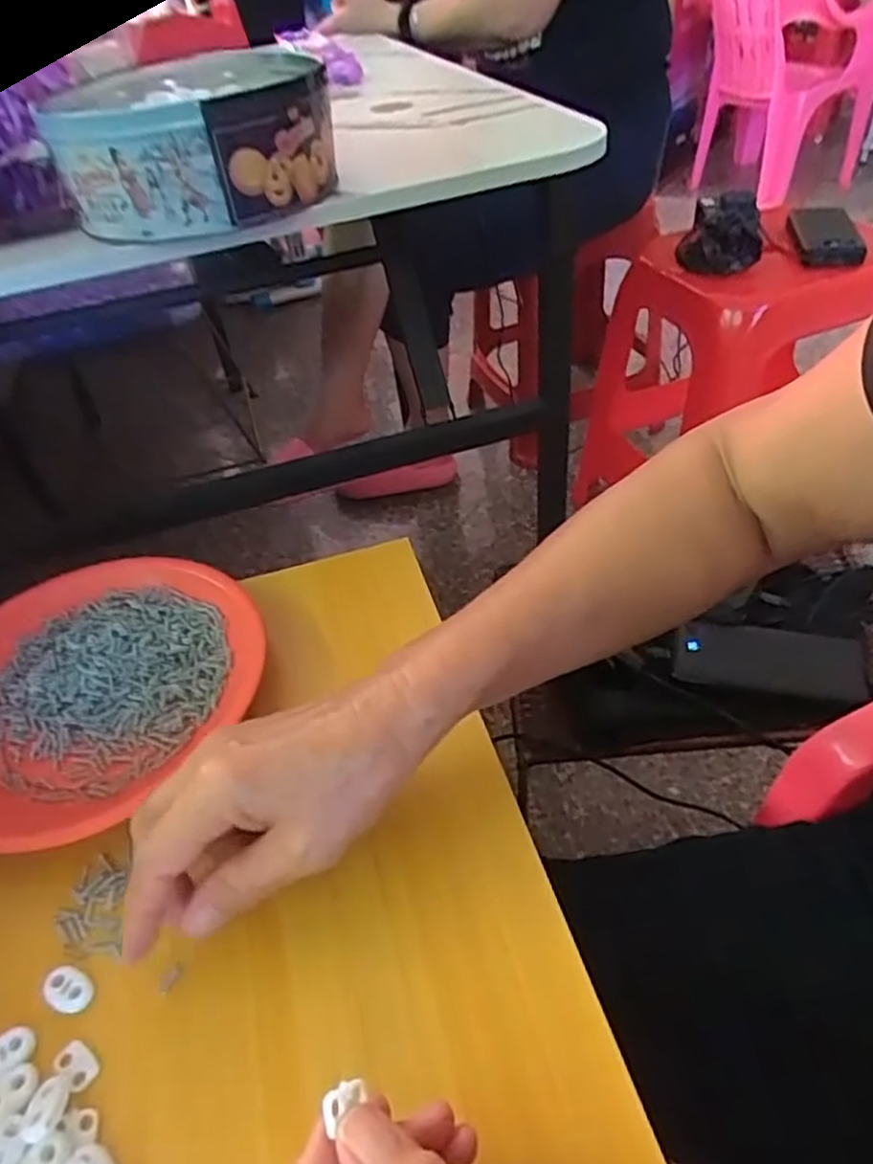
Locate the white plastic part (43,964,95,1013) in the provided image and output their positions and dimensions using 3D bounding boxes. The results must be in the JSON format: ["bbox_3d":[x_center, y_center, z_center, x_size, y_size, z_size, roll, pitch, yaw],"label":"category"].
[{"bbox_3d":[-0.156,0.172,0.308,0.022,0.004,0.015,14,47,21],"label":"white plastic part"}]

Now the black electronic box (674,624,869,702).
[{"bbox_3d":[0.285,0.065,0.624,0.153,0.032,0.053,2,44,10],"label":"black electronic box"}]

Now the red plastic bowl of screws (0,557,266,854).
[{"bbox_3d":[-0.201,0.061,0.418,0.177,0.027,0.190,-4,44,4],"label":"red plastic bowl of screws"}]

